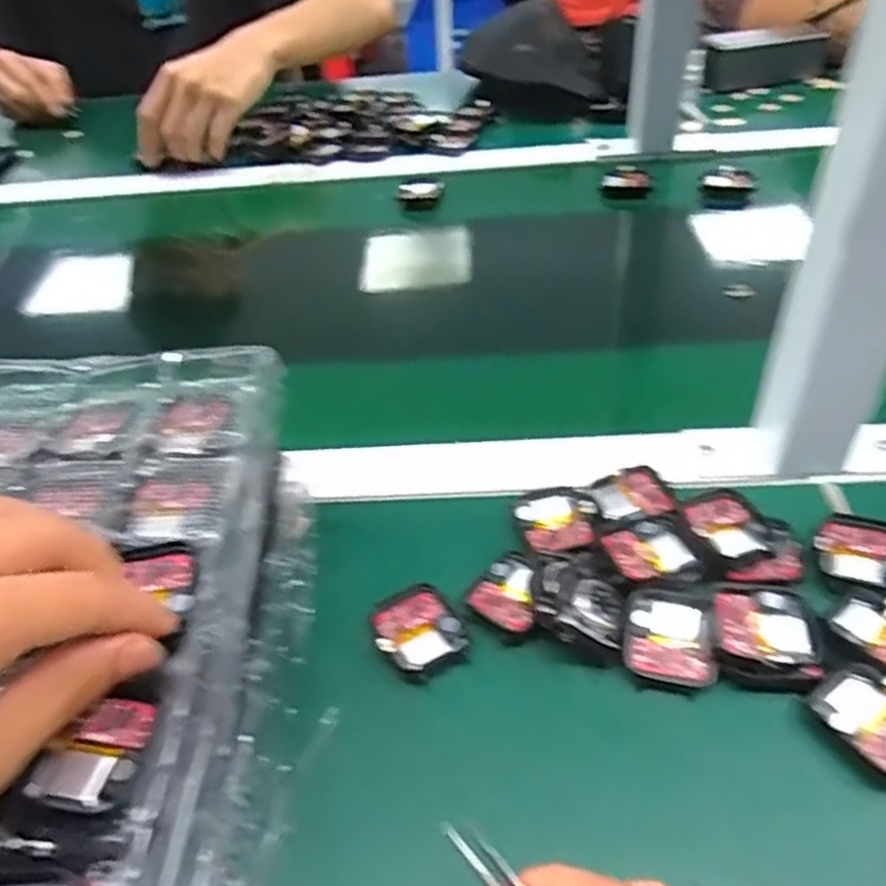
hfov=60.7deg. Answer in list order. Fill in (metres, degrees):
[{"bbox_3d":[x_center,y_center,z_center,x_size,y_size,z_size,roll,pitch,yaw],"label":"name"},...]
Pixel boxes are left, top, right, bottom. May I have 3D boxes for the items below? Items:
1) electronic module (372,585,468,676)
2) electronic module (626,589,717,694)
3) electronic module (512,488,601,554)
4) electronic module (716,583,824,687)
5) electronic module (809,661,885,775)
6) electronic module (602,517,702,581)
[{"bbox_3d":[-0.013,0.087,0.356,0.037,0.006,0.041,-26,46,-21],"label":"electronic module"},{"bbox_3d":[0.103,0.087,0.343,0.037,0.010,0.043,5,44,12],"label":"electronic module"},{"bbox_3d":[0.061,0.040,0.398,0.041,0.007,0.046,-10,43,-4],"label":"electronic module"},{"bbox_3d":[0.141,0.084,0.332,0.039,0.011,0.046,-1,43,5],"label":"electronic module"},{"bbox_3d":[0.177,0.111,0.307,0.036,0.009,0.043,-25,46,-19],"label":"electronic module"},{"bbox_3d":[0.100,0.054,0.369,0.039,0.009,0.037,-20,44,-15],"label":"electronic module"}]

